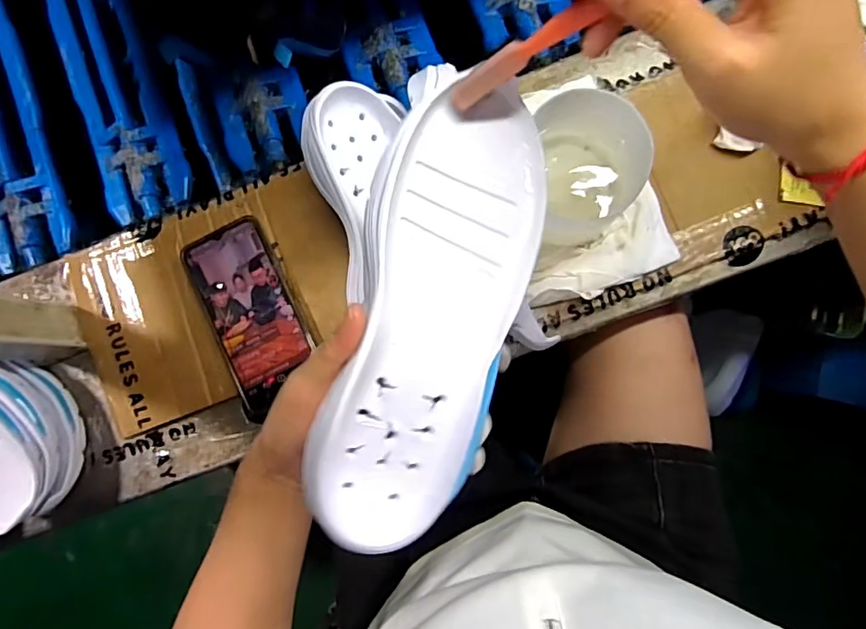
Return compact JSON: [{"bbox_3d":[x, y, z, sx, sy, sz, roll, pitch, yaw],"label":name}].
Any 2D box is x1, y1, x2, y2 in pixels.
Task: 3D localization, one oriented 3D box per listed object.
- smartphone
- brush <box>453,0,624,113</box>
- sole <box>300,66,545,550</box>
[{"bbox_3d":[-0.160,-0.001,0.456,0.079,0.015,0.161,-26,86,5],"label":"smartphone"},{"bbox_3d":[0.072,-0.123,0.205,0.169,0.014,0.020,-7,84,47],"label":"brush"},{"bbox_3d":[0.002,0.003,0.267,0.081,0.035,0.236,16,86,4],"label":"sole"}]

